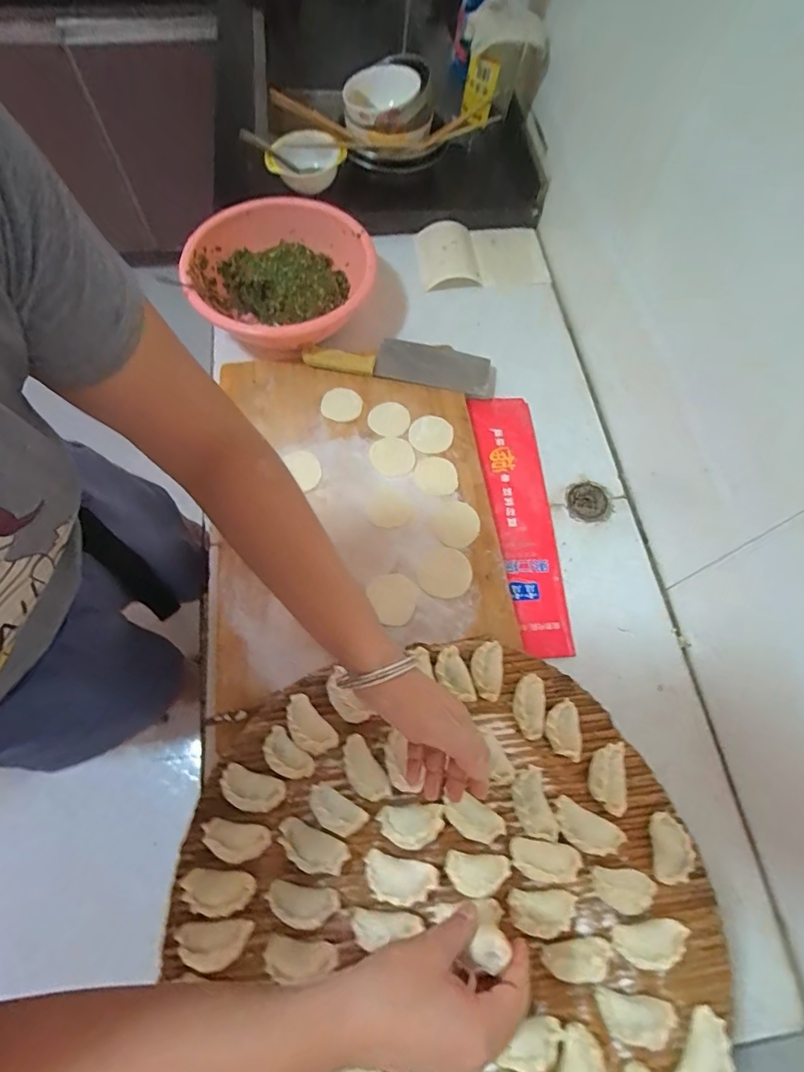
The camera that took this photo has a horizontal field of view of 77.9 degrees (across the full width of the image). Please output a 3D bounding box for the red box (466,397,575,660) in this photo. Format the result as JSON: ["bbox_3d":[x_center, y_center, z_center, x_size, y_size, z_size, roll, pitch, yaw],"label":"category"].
[{"bbox_3d":[0.171,-0.032,0.711,0.088,0.016,0.397,-3,67,-4],"label":"red box"}]

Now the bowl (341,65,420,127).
[{"bbox_3d":[-0.035,-0.758,0.868,0.141,0.053,0.142,1,67,-3],"label":"bowl"}]

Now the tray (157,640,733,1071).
[{"bbox_3d":[0.047,0.317,0.414,0.429,0.038,0.433,1,67,-3],"label":"tray"}]

